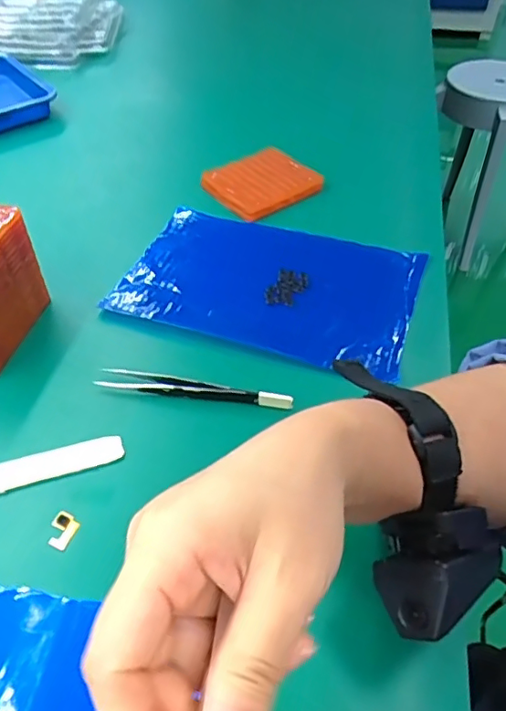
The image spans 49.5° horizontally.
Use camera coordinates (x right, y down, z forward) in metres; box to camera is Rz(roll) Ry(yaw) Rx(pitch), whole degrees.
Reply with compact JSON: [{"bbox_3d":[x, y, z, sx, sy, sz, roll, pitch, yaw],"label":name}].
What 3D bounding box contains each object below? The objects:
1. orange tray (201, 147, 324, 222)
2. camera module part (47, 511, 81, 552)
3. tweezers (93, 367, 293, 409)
[{"bbox_3d":[0.009,-0.174,0.547,0.093,0.011,0.089,-29,53,-23],"label":"orange tray"},{"bbox_3d":[-0.103,0.093,0.294,0.015,0.004,0.018,15,50,15],"label":"camera module part"},{"bbox_3d":[-0.039,0.023,0.354,0.127,0.011,0.014,10,49,10],"label":"tweezers"}]

